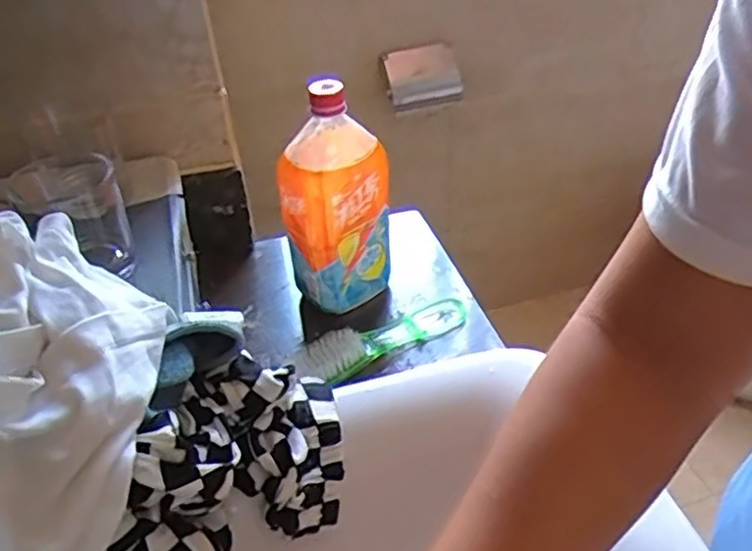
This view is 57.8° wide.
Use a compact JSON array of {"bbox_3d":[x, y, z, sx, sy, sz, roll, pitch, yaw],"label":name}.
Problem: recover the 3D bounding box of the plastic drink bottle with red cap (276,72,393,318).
[{"bbox_3d":[-0.040,-0.069,0.638,0.093,0.209,0.066,-29,45,-27],"label":"plastic drink bottle with red cap"}]

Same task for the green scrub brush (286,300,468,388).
[{"bbox_3d":[0.006,0.054,0.639,0.178,0.033,0.042,-21,42,-20],"label":"green scrub brush"}]

